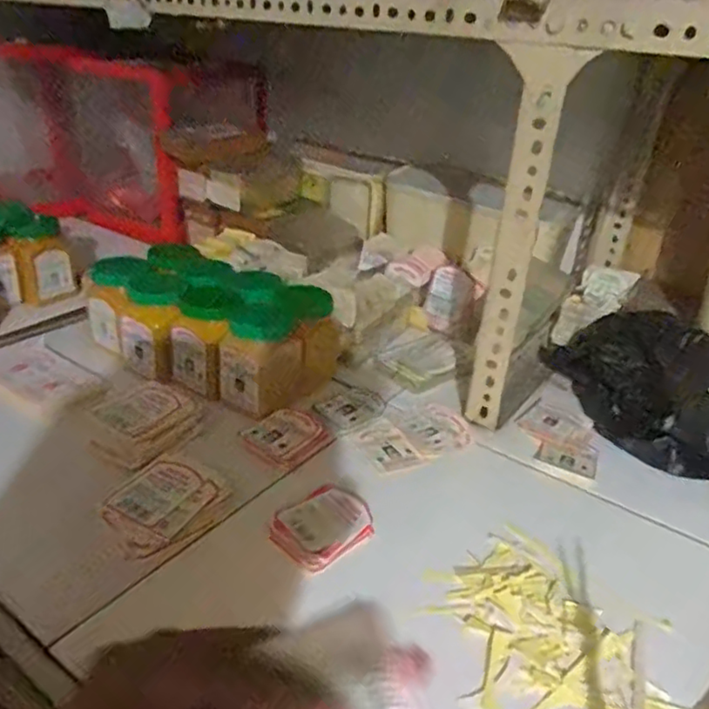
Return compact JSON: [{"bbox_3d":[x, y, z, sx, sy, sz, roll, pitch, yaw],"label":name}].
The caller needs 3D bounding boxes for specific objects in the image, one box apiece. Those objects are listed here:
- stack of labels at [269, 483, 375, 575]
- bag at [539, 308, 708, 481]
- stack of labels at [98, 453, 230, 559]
[{"bbox_3d":[-0.027,0.138,0.509,0.068,0.012,0.088,26,35,35],"label":"stack of labels"},{"bbox_3d":[0.339,0.019,0.692,0.165,0.095,0.258,-3,29,-14],"label":"bag"},{"bbox_3d":[-0.163,0.125,0.519,0.087,0.018,0.087,22,32,28],"label":"stack of labels"}]

